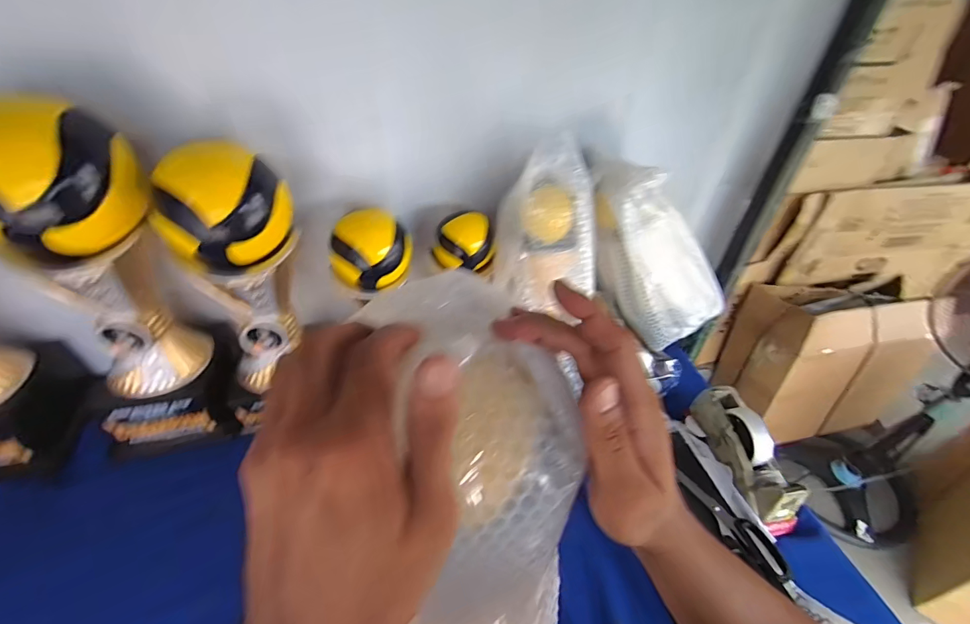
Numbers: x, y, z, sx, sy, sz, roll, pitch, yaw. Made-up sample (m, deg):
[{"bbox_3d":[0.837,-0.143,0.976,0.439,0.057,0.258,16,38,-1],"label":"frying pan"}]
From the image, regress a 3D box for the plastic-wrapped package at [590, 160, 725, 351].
[{"bbox_3d":[0.293,-0.091,0.758,0.180,0.384,0.088,-22,34,24],"label":"plastic-wrapped package"}]

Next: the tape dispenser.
[{"bbox_3d":[0.428,0.219,0.694,0.069,0.082,0.210,-5,42,-10],"label":"tape dispenser"}]

